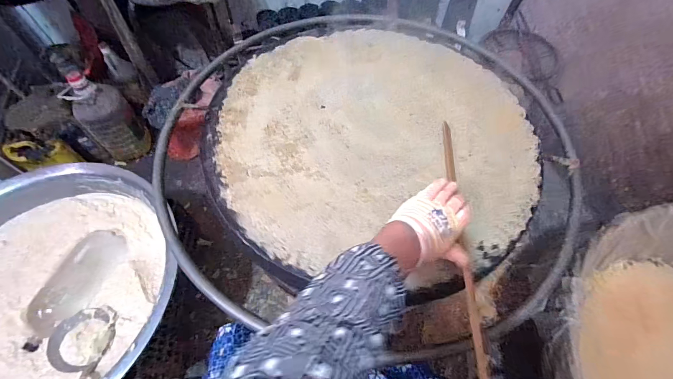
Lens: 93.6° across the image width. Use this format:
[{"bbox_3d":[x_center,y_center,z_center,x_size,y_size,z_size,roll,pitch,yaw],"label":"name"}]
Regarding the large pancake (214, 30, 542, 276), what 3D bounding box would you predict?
[{"bbox_3d":[0.077,-0.135,0.623,0.580,0.018,0.538,-8,59,-6],"label":"large pancake"}]

